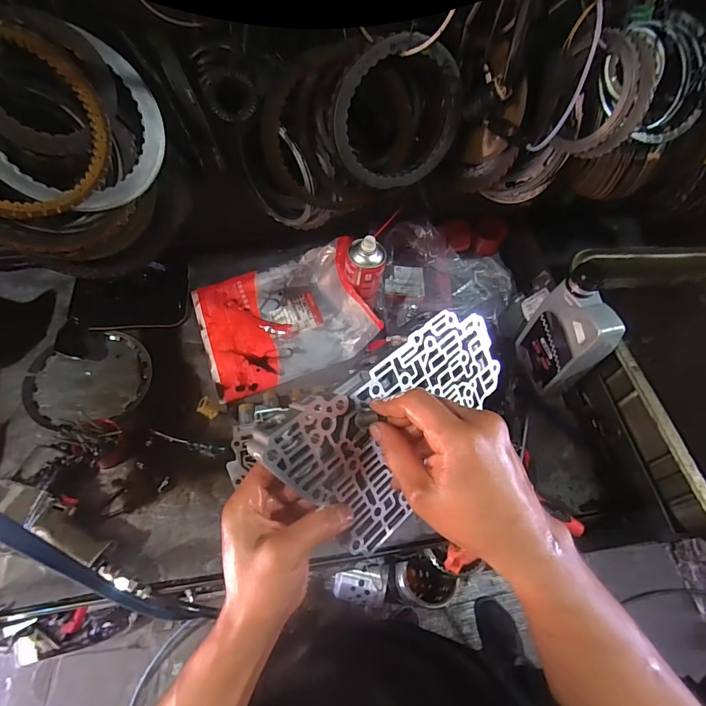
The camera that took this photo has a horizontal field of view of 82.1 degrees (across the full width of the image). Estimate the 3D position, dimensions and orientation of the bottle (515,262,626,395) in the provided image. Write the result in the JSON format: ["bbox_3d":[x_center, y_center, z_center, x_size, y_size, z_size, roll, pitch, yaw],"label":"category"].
[{"bbox_3d":[0.337,-0.030,0.635,0.062,0.197,0.118,-10,62,-10],"label":"bottle"}]

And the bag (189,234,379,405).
[{"bbox_3d":[-0.127,-0.083,0.730,0.300,0.099,0.254,-16,63,-13],"label":"bag"}]

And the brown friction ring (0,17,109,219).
[{"bbox_3d":[-0.334,-0.222,0.389,0.167,0.007,0.172,-6,104,-24],"label":"brown friction ring"}]

